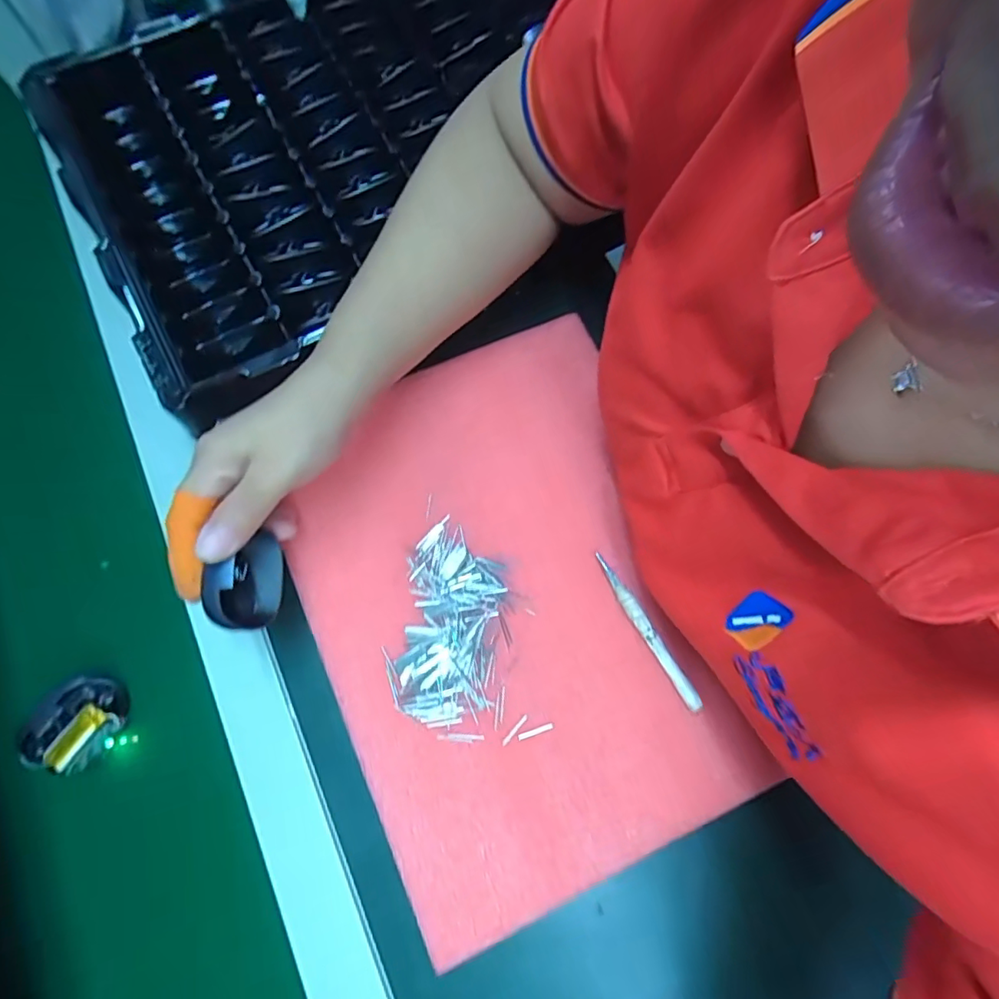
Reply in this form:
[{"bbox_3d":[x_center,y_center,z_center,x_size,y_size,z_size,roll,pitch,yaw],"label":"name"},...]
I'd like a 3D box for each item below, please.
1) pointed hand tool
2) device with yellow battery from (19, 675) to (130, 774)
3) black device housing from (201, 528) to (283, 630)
[{"bbox_3d":[0.093,0.083,0.340,0.011,0.008,0.108,-28,77,-9],"label":"pointed hand tool"},{"bbox_3d":[-0.253,0.133,0.317,0.044,0.019,0.052,10,74,1],"label":"device with yellow battery"},{"bbox_3d":[-0.142,0.046,0.291,0.024,0.038,0.050,-13,62,36],"label":"black device housing"}]

